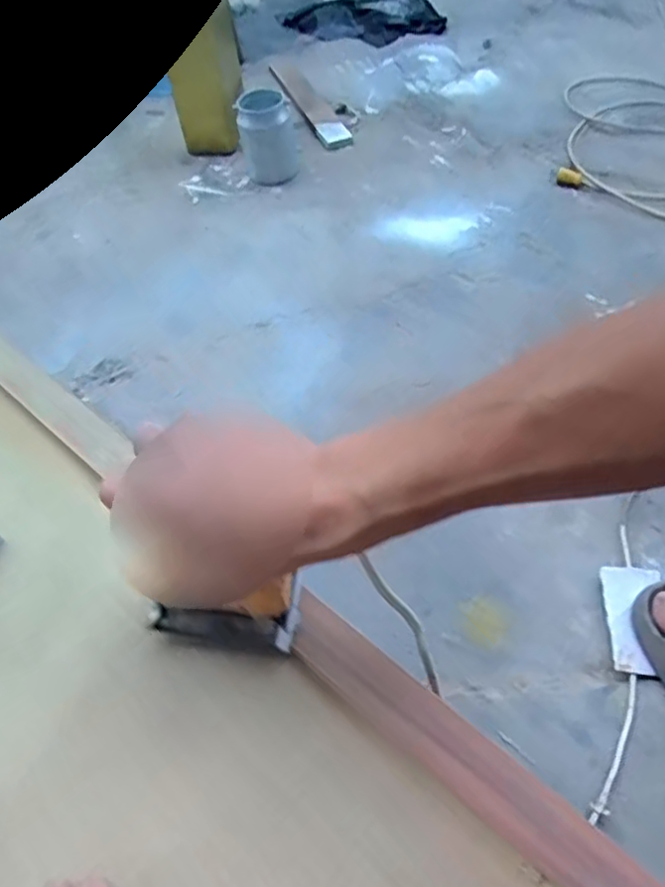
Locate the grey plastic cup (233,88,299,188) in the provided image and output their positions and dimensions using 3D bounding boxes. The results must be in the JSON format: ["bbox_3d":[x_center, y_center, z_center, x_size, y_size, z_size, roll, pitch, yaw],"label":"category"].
[{"bbox_3d":[-0.118,-0.551,1.158,0.094,0.138,0.094,-2,53,2],"label":"grey plastic cup"}]

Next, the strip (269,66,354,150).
[{"bbox_3d":[-0.049,-0.719,1.347,0.068,0.014,0.361,-21,56,-9],"label":"strip"}]

